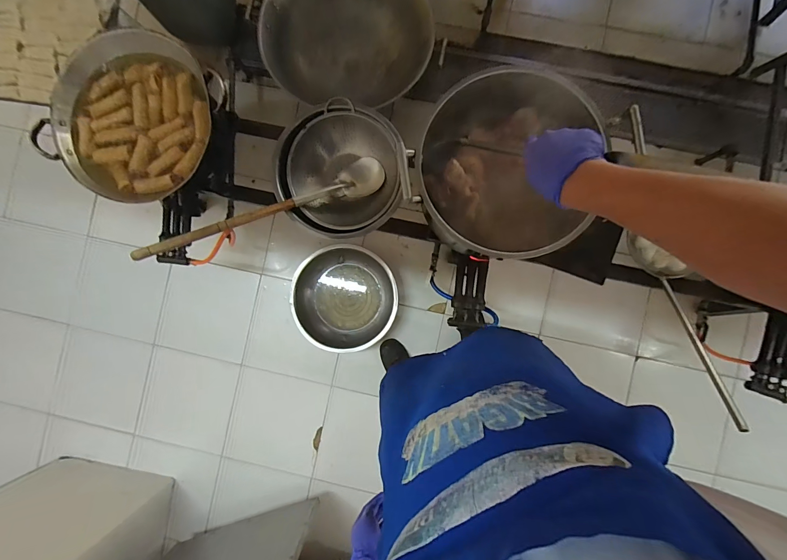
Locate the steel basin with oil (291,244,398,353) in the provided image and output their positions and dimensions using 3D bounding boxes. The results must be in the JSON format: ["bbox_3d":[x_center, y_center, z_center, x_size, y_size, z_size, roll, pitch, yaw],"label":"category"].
[{"bbox_3d":[-0.186,0.075,1.381,0.390,0.096,0.411,0,92,4],"label":"steel basin with oil"}]

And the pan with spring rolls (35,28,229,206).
[{"bbox_3d":[-0.743,-0.471,1.013,0.429,0.092,0.454,0,89,2],"label":"pan with spring rolls"}]

